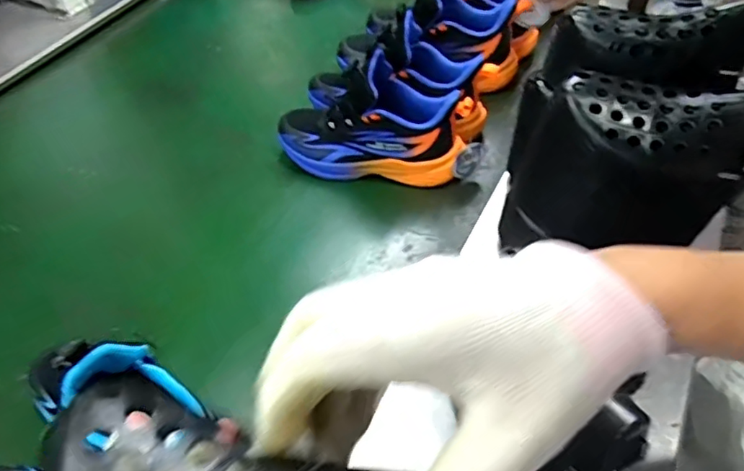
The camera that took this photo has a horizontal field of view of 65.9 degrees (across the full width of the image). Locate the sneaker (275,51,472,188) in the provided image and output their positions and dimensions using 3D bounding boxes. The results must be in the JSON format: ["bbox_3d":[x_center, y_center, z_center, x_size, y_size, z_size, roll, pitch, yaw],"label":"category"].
[{"bbox_3d":[-0.001,-0.133,0.698,0.239,0.130,0.086,7,45,6],"label":"sneaker"}]

